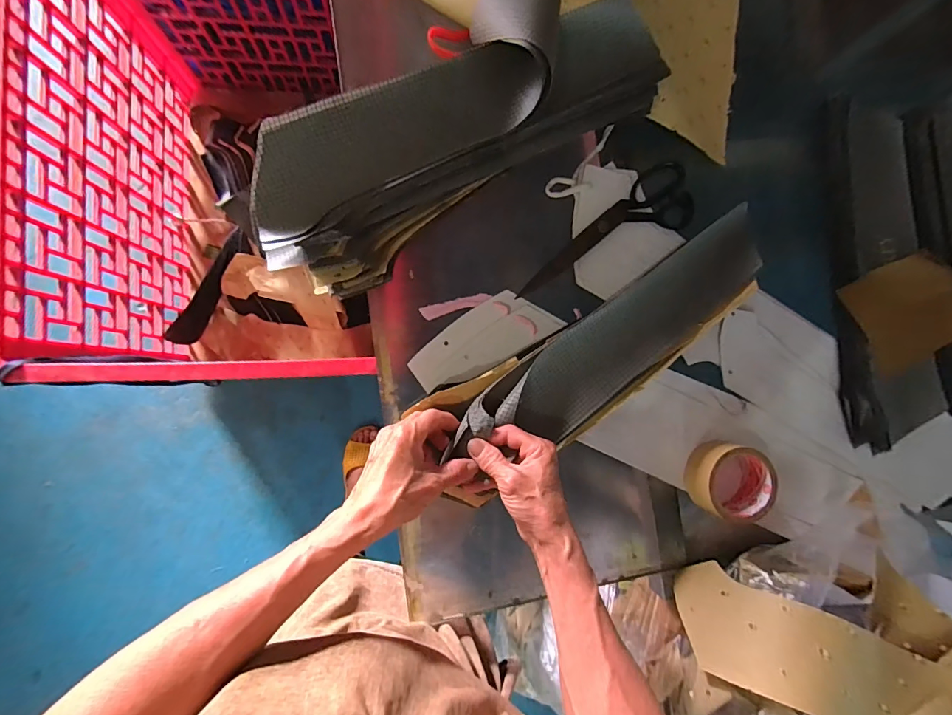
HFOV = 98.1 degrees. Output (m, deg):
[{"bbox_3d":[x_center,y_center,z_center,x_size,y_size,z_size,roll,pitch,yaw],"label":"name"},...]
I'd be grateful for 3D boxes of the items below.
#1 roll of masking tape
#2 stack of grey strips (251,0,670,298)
[{"bbox_3d":[0.319,0.156,0.525,0.086,0.056,0.089,0,86,-8],"label":"roll of masking tape"},{"bbox_3d":[-0.014,-0.246,0.438,0.470,0.050,0.168,-35,112,-4],"label":"stack of grey strips"}]

